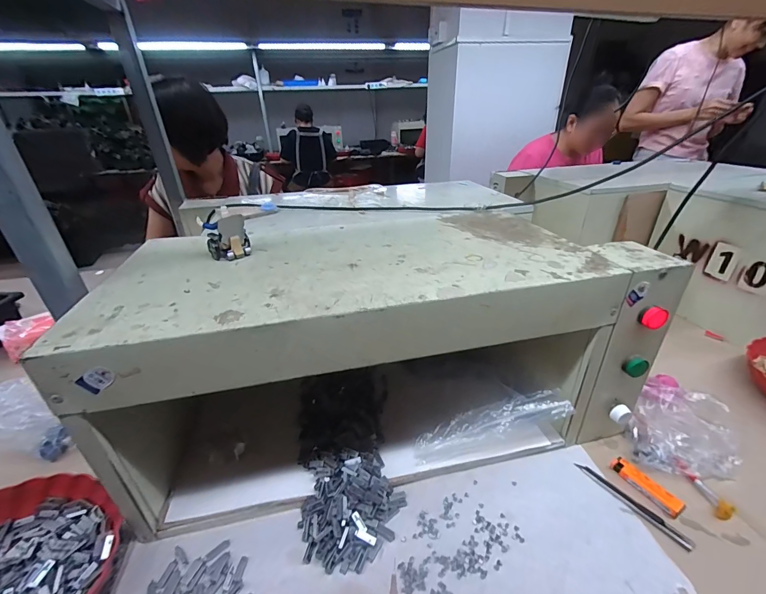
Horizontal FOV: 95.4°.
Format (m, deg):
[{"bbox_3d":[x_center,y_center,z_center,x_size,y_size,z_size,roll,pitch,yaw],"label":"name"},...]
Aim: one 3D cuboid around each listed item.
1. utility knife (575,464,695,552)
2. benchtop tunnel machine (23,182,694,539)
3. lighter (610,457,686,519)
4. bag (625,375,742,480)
[{"bbox_3d":[0.316,0.262,0.445,0.018,0.005,0.129,-20,33,-30],"label":"utility knife"},{"bbox_3d":[-0.011,0.034,0.583,0.660,0.284,0.438,-7,28,-11],"label":"benchtop tunnel machine"},{"bbox_3d":[0.343,0.247,0.457,0.021,0.017,0.081,-16,31,-26],"label":"lighter"},{"bbox_3d":[0.414,0.187,0.487,0.132,0.078,0.110,23,36,38],"label":"bag"}]

